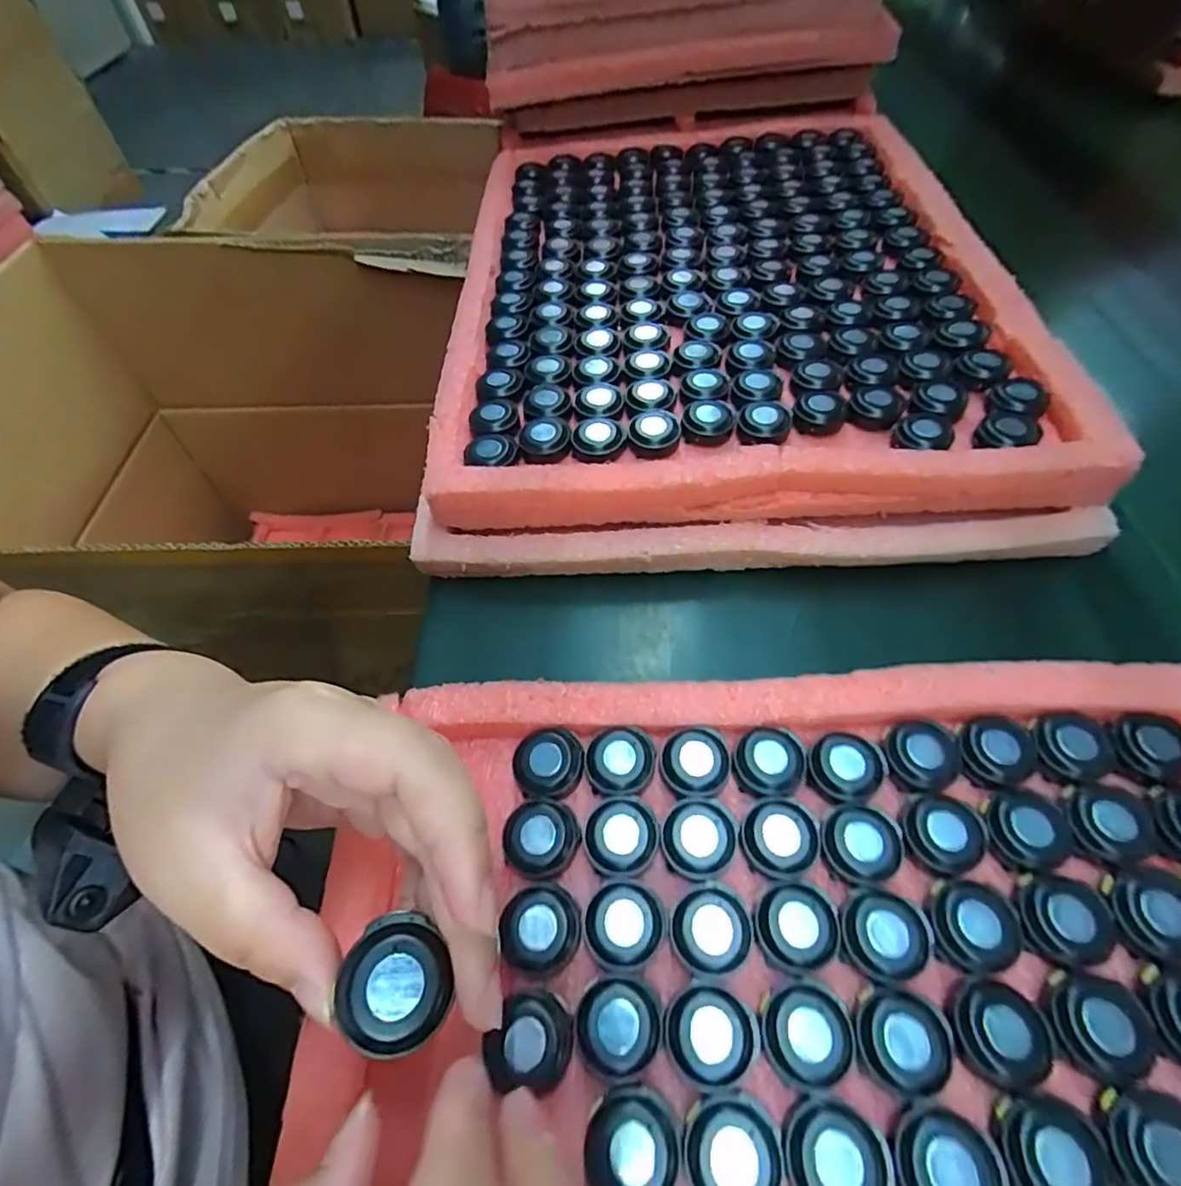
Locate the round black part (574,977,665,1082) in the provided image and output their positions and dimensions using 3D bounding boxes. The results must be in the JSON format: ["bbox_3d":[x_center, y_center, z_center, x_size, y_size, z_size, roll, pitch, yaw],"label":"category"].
[{"bbox_3d":[0.010,0.147,0.203,0.028,0.008,0.027,0,55,1],"label":"round black part"}]

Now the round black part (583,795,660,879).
[{"bbox_3d":[0.013,0.098,0.239,0.027,0.014,0.030,30,61,20],"label":"round black part"}]

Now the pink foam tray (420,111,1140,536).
[{"bbox_3d":[0.088,-0.249,0.438,0.348,0.031,0.466,0,55,1],"label":"pink foam tray"}]

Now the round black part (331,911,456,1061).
[{"bbox_3d":[-0.048,0.098,0.150,0.025,0.009,0.029,8,59,10],"label":"round black part"}]

